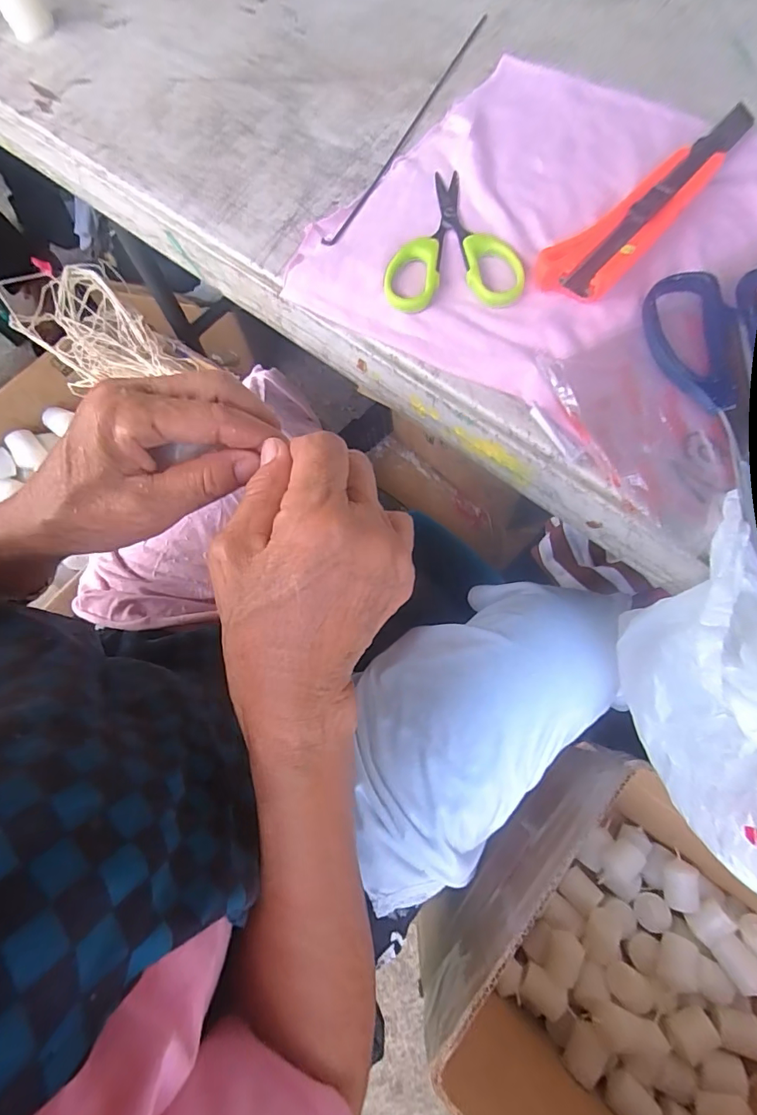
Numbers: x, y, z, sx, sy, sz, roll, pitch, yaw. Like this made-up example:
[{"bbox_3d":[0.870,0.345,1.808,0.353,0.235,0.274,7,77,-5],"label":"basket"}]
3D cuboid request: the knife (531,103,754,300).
[{"bbox_3d":[0.160,-0.210,0.270,0.036,0.019,0.182,41,77,15],"label":"knife"}]

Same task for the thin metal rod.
[{"bbox_3d":[0.026,-0.300,0.319,0.010,0.007,0.249,25,74,11],"label":"thin metal rod"}]

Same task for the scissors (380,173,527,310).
[{"bbox_3d":[0.043,-0.192,0.277,0.079,0.008,0.107,-2,71,2],"label":"scissors"}]

